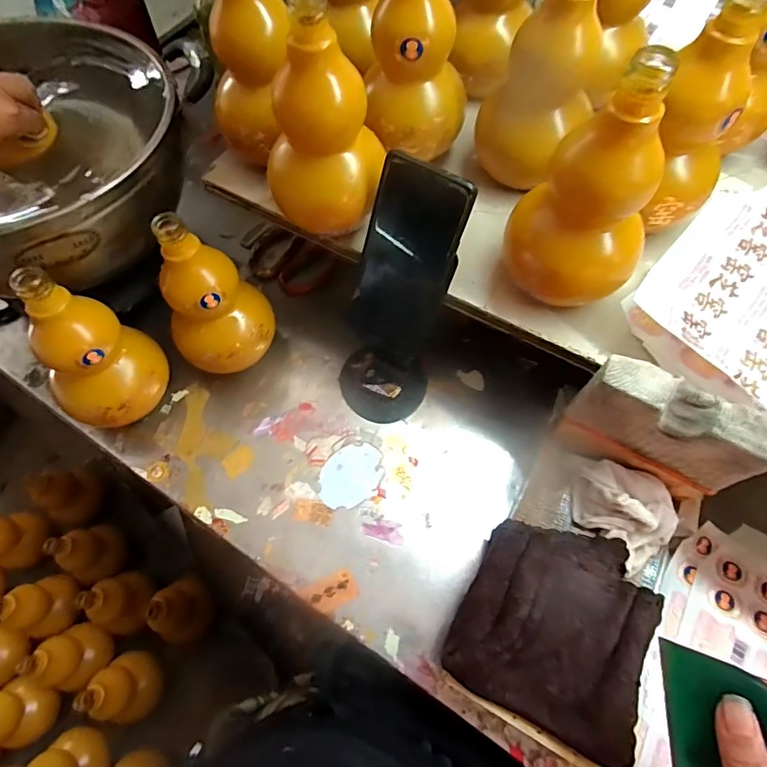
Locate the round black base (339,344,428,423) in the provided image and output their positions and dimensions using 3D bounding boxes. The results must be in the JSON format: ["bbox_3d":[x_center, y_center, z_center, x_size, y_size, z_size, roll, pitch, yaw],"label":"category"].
[{"bbox_3d":[-0.004,0.000,0.503,0.092,0.010,0.080,26,69,13],"label":"round black base"}]

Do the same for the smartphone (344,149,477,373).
[{"bbox_3d":[0.016,-0.096,0.407,0.077,0.175,0.013,29,42,15],"label":"smartphone"}]

